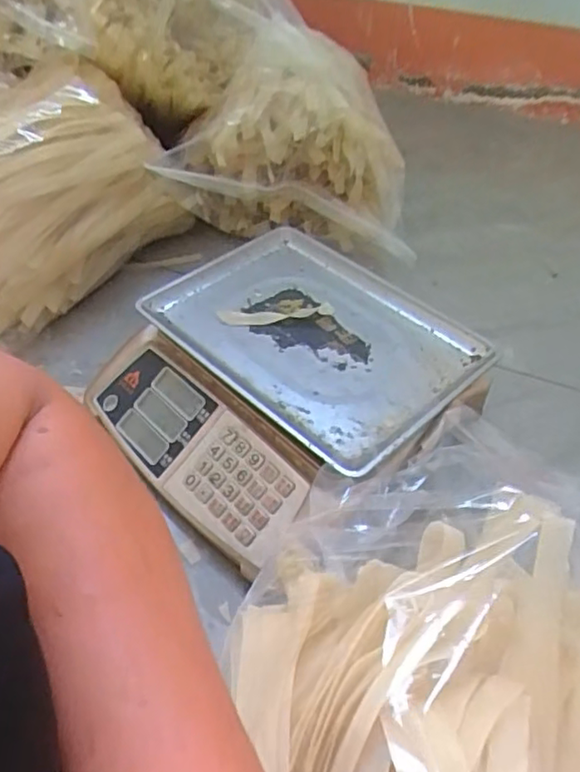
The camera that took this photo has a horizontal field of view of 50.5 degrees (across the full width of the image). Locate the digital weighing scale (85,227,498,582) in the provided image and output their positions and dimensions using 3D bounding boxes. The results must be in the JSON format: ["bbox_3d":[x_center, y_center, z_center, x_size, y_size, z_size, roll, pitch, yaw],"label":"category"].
[{"bbox_3d":[-0.008,-0.006,0.686,0.341,0.101,0.347,-32,55,-27],"label":"digital weighing scale"}]

